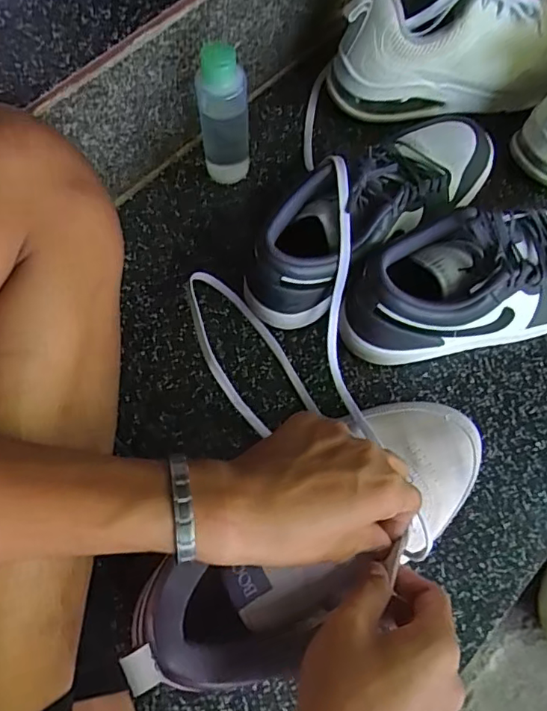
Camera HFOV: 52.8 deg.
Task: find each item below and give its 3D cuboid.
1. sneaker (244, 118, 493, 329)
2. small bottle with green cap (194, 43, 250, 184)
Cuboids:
[{"bbox_3d":[0.090,-0.138,0.495,0.281,0.105,0.092,-41,77,-14],"label":"sneaker"},{"bbox_3d":[-0.045,-0.216,0.493,0.045,0.144,0.033,-7,71,-4],"label":"small bottle with green cap"}]

